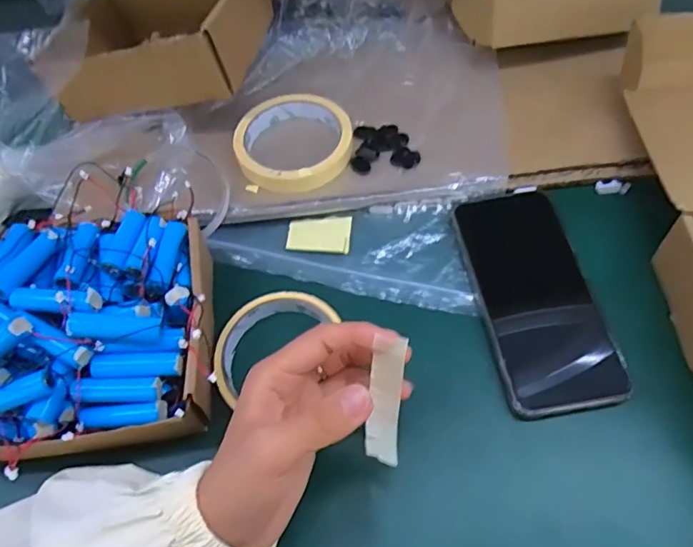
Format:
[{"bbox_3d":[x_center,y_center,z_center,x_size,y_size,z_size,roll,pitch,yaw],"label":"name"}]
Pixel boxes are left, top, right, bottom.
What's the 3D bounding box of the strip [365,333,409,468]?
[{"bbox_3d":[0.020,0.064,0.268,0.017,0.072,0.010,5,19,6],"label":"strip"}]

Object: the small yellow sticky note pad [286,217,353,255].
[{"bbox_3d":[-0.021,-0.032,0.409,0.048,0.004,0.034,3,60,5],"label":"small yellow sticky note pad"}]

